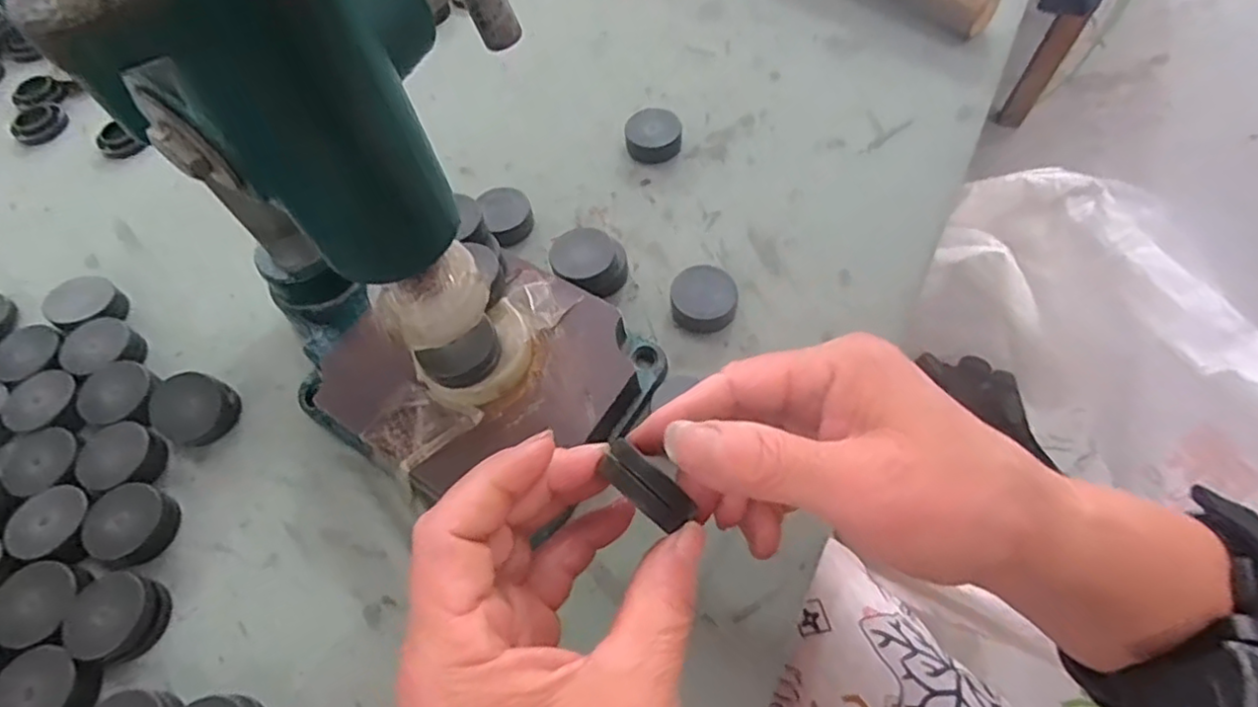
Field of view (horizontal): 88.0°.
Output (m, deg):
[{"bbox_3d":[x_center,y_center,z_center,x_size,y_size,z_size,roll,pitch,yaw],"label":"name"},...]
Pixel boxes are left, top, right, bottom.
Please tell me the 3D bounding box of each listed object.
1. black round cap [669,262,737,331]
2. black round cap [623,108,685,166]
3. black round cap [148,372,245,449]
[{"bbox_3d":[0.038,-0.027,0.328,0.032,0.014,0.031,-2,61,3],"label":"black round cap"},{"bbox_3d":[0.015,-0.129,0.385,0.032,0.016,0.028,-2,61,3],"label":"black round cap"},{"bbox_3d":[-0.208,0.031,0.314,0.040,0.012,0.037,26,72,9],"label":"black round cap"}]

